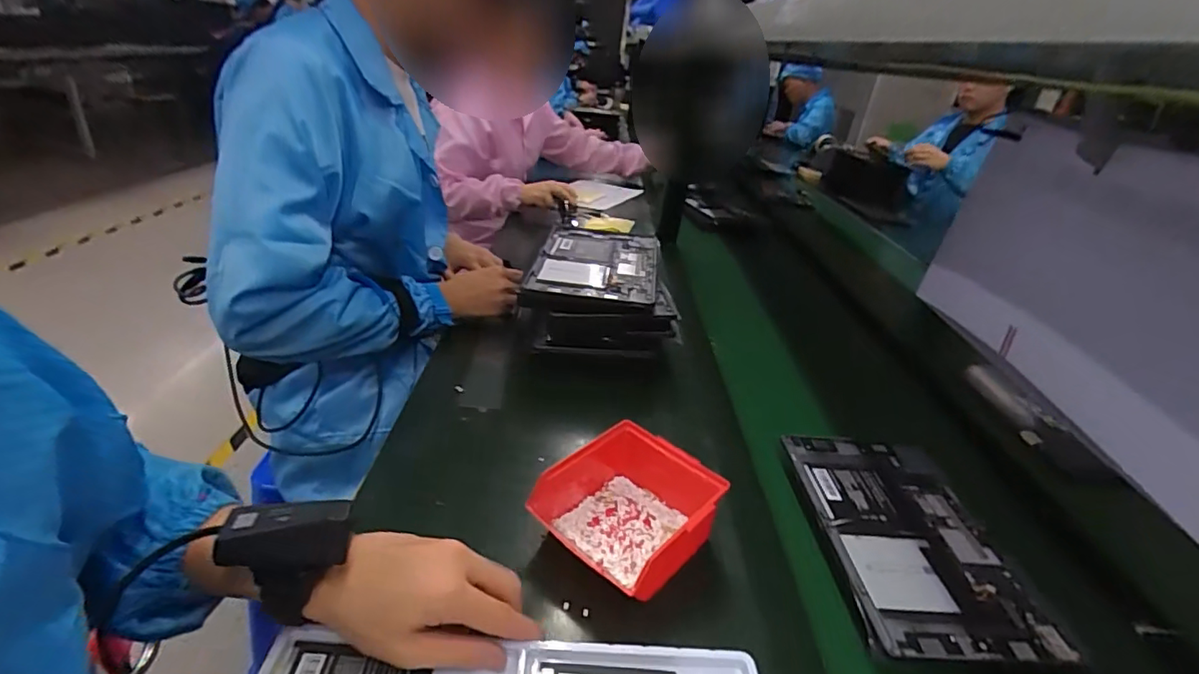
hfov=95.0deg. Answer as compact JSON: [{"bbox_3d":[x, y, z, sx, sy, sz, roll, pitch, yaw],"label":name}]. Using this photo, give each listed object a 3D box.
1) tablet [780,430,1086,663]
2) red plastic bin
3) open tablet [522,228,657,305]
[{"bbox_3d":[0.285,0.180,0.514,0.158,0.016,0.247,6,29,-3],"label":"tablet"},{"bbox_3d":[0.022,0.147,0.482,0.138,0.070,0.126,25,34,28],"label":"red plastic bin"},{"bbox_3d":[-0.003,-0.109,0.790,0.167,0.013,0.241,5,30,4],"label":"open tablet"}]

